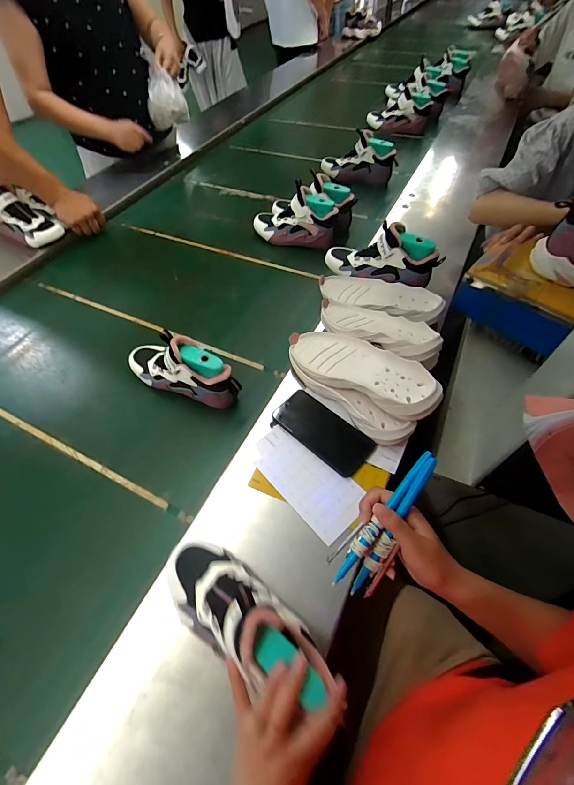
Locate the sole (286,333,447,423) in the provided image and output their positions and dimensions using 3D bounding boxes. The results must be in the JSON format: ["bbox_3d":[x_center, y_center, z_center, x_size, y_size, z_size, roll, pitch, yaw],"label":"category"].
[{"bbox_3d":[0.119,-0.039,0.579,0.275,0.042,0.105,29,62,34],"label":"sole"}]

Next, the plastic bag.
[{"bbox_3d":[-0.386,-0.944,1.071,0.118,0.179,0.129,-16,55,-8],"label":"plastic bag"}]

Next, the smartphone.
[{"bbox_3d":[0.059,0.063,0.569,0.162,0.013,0.076,37,64,25],"label":"smartphone"}]

